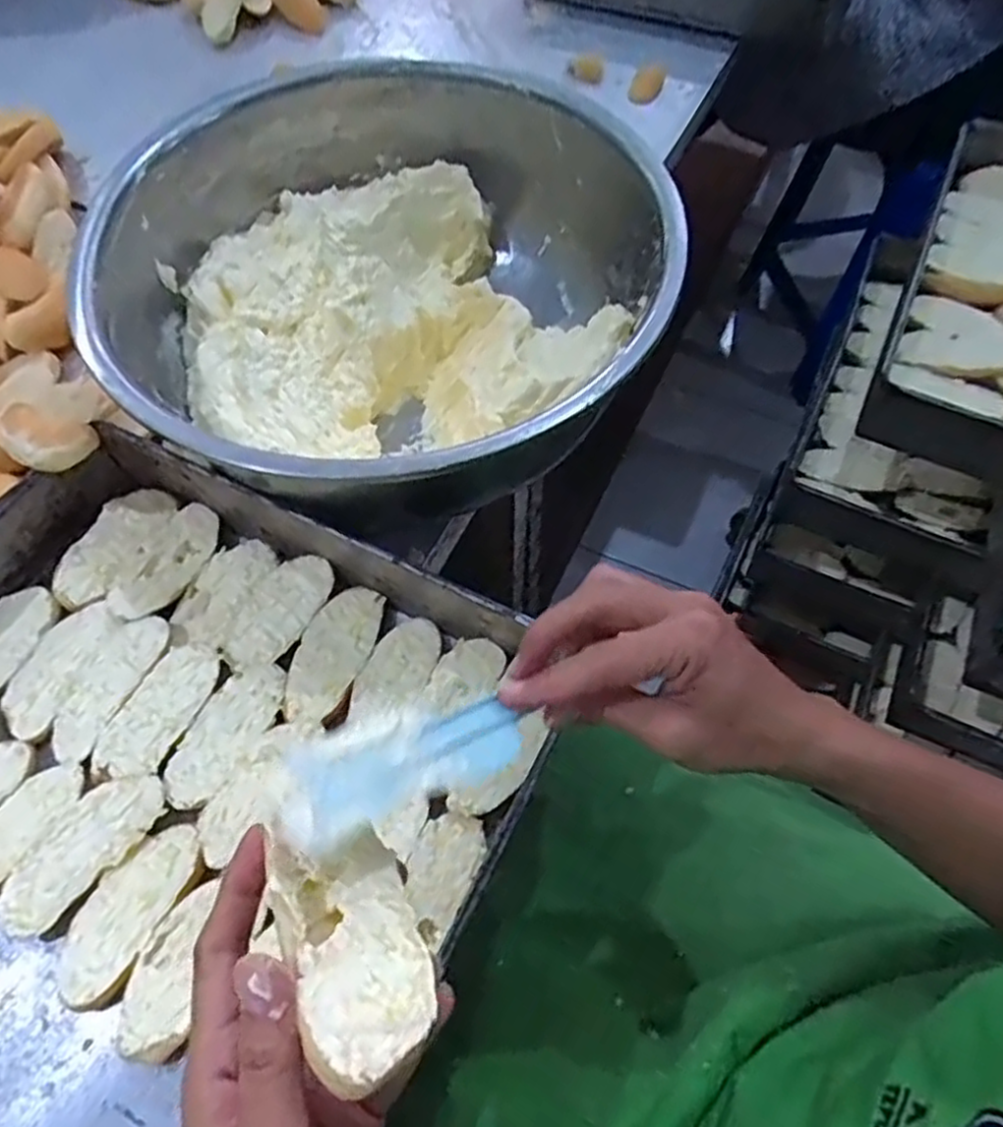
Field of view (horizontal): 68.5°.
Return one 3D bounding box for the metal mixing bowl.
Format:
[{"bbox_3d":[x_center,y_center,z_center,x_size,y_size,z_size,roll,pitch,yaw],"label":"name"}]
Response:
[{"bbox_3d":[-0.077,-0.205,0.520,0.354,0.123,0.352,0,61,0],"label":"metal mixing bowl"}]

